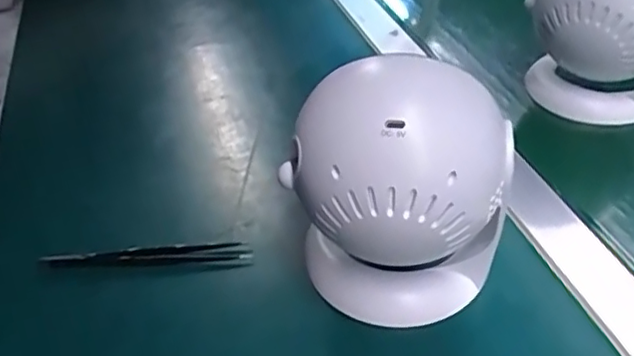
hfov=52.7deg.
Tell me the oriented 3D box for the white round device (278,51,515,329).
[{"bbox_3d":[0.042,0.007,0.355,0.097,0.135,0.098,-5,39,4],"label":"white round device"}]

